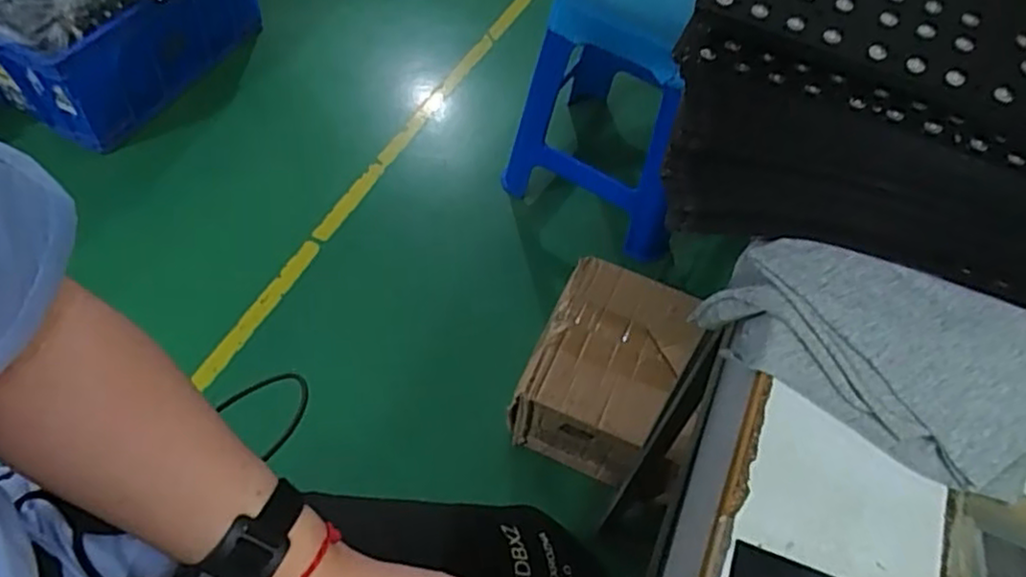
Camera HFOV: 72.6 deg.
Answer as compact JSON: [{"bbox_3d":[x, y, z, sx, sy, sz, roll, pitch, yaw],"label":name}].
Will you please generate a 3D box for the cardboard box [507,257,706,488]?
[{"bbox_3d":[0.148,0.131,1.148,0.212,0.171,0.292,24,58,10],"label":"cardboard box"}]

